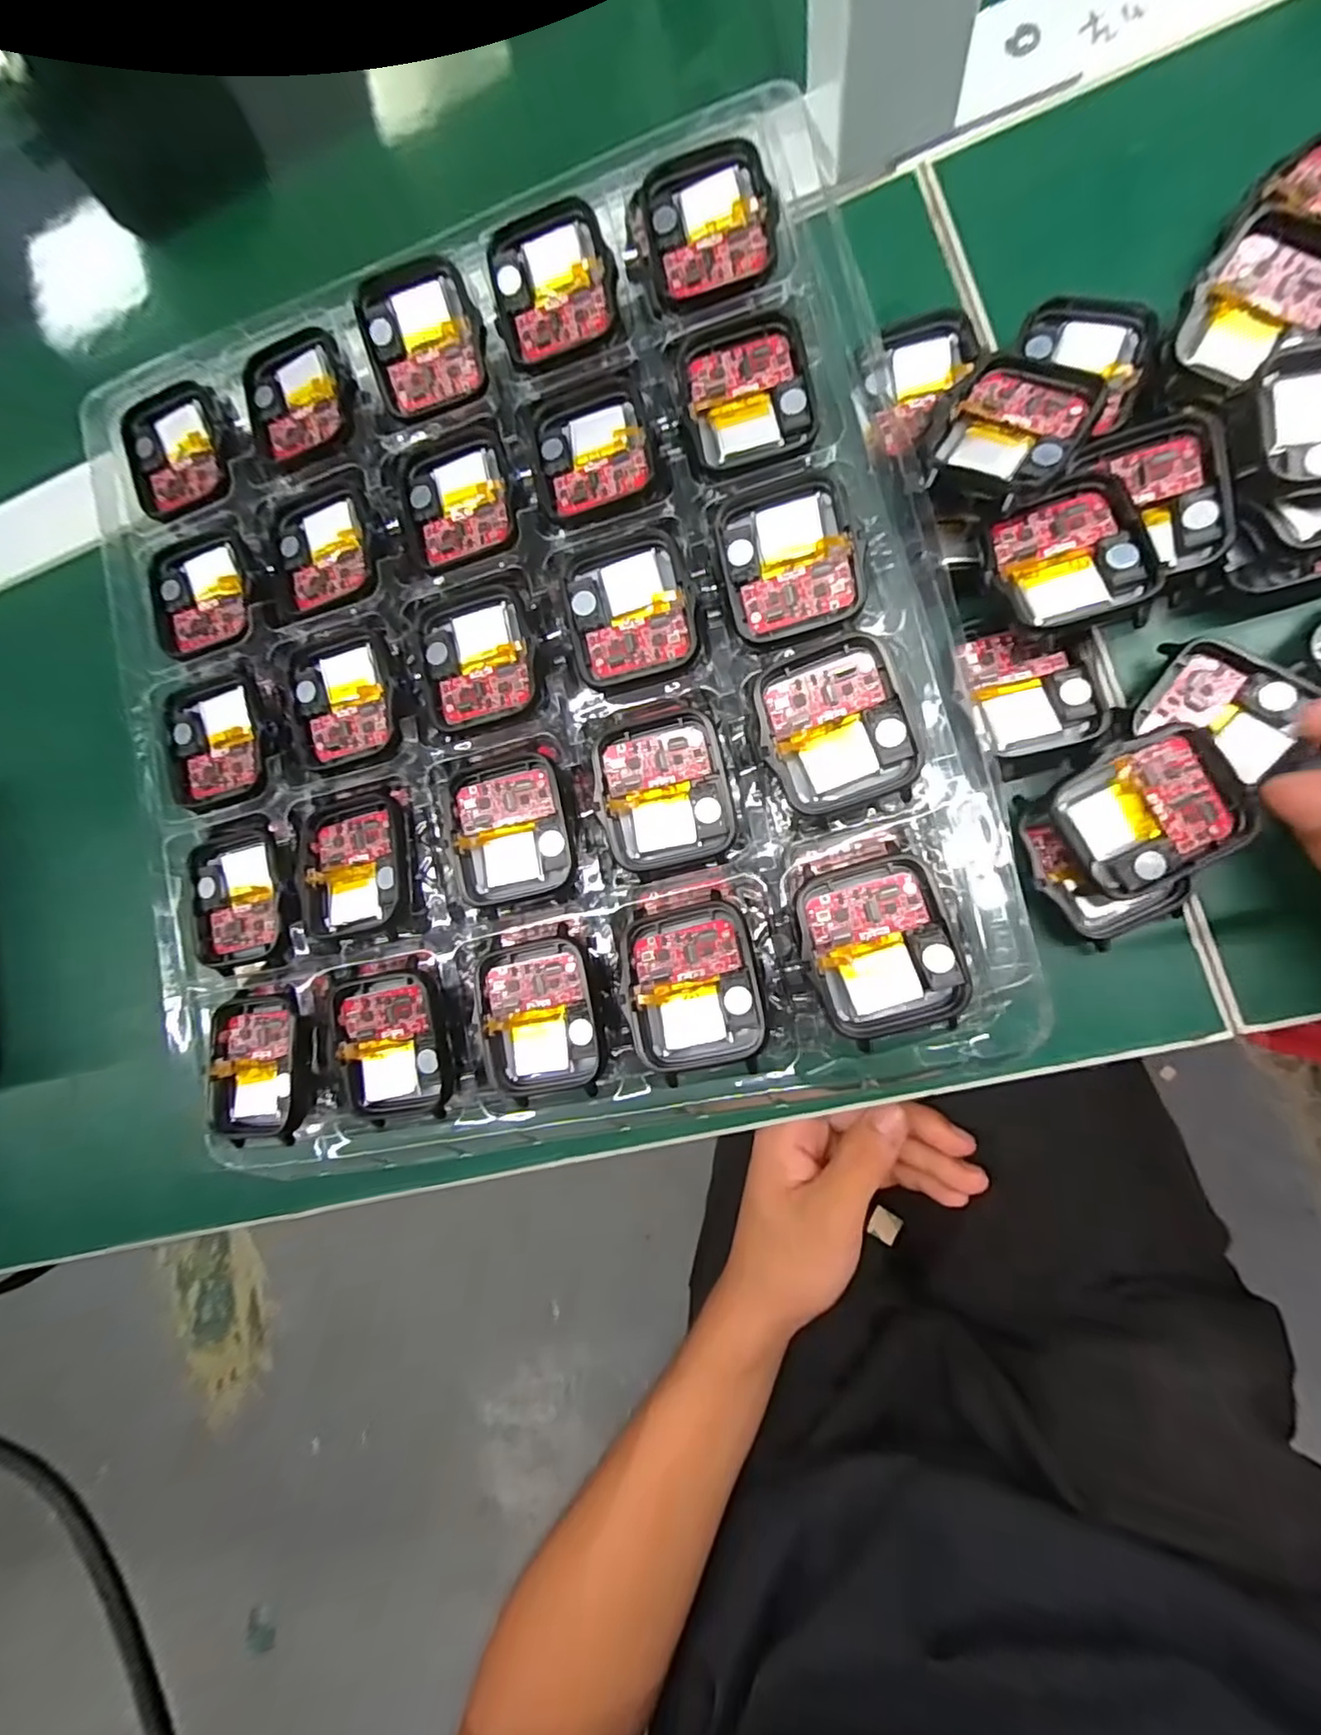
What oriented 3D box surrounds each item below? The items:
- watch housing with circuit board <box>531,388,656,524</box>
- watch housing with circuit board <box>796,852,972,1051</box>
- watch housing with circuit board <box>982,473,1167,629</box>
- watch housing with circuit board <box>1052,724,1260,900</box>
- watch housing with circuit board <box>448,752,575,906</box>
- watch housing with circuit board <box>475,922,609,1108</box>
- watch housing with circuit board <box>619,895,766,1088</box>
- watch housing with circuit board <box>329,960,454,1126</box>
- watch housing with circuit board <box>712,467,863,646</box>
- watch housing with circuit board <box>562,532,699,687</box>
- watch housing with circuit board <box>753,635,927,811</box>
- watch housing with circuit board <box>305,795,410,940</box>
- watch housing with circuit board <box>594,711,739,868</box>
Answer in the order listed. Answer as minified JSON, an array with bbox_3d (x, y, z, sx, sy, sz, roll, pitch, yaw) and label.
[{"bbox_3d":[-0.021,-0.128,0.192,0.035,0.004,0.039,-13,82,11],"label":"watch housing with circuit board"},{"bbox_3d":[0.057,0.021,0.165,0.036,0.016,0.045,-18,82,10],"label":"watch housing with circuit board"},{"bbox_3d":[0.110,-0.085,0.169,0.037,0.009,0.042,-15,82,11],"label":"watch housing with circuit board"},{"bbox_3d":[0.132,-0.015,0.169,0.044,0.013,0.037,-29,80,8],"label":"watch housing with circuit board"},{"bbox_3d":[-0.044,-0.012,0.186,0.035,0.005,0.042,-10,83,11],"label":"watch housing with circuit board"},{"bbox_3d":[-0.035,0.044,0.180,0.036,0.007,0.045,-15,82,11],"label":"watch housing with circuit board"},{"bbox_3d":[0.009,0.033,0.171,0.036,0.011,0.044,-13,82,11],"label":"watch housing with circuit board"},{"bbox_3d":[-0.081,0.055,0.191,0.035,0.012,0.045,-13,82,11],"label":"watch housing with circuit board"},{"bbox_3d":[0.036,-0.088,0.176,0.036,0.010,0.041,-13,82,11],"label":"watch housing with circuit board"},{"bbox_3d":[-0.009,-0.077,0.184,0.036,0.006,0.040,-11,83,11],"label":"watch housing with circuit board"},{"bbox_3d":[0.047,-0.037,0.168,0.037,0.011,0.042,-18,81,10],"label":"watch housing with circuit board"},{"bbox_3d":[-0.095,-0.001,0.192,0.034,0.011,0.042,-9,83,11],"label":"watch housing with circuit board"},{"bbox_3d":[0.001,-0.022,0.178,0.036,0.007,0.043,-11,83,11],"label":"watch housing with circuit board"}]

